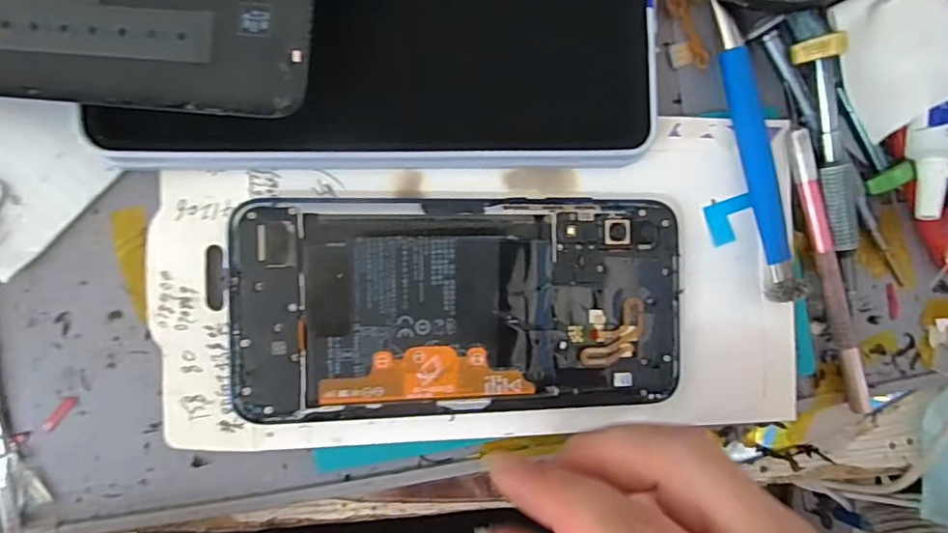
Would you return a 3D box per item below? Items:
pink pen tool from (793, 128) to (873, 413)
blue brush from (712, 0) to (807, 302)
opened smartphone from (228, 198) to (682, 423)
[{"bbox_3d":[0.143,0.003,0.223,0.009,0.011,0.115,-16,93,-9],"label":"pink pen tool"},{"bbox_3d":[0.108,-0.044,0.210,0.011,0.013,0.114,-11,93,-9],"label":"blue brush"},{"bbox_3d":[-0.002,0.014,0.196,0.154,0.010,0.073,-1,91,-9],"label":"opened smartphone"}]

